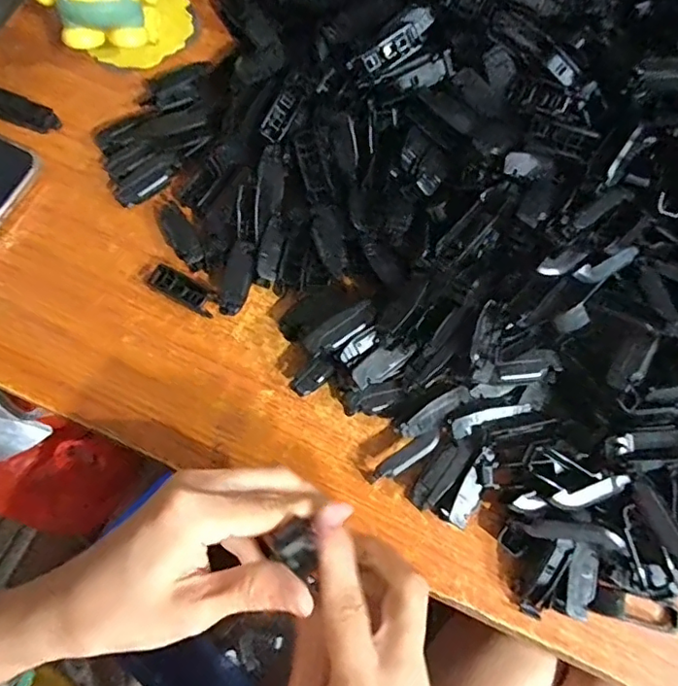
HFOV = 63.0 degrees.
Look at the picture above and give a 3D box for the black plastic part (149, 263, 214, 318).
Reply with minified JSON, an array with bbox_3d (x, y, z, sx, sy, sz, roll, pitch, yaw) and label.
[{"bbox_3d":[-0.101,-0.035,0.361,0.046,0.011,0.017,29,73,6],"label":"black plastic part"}]

